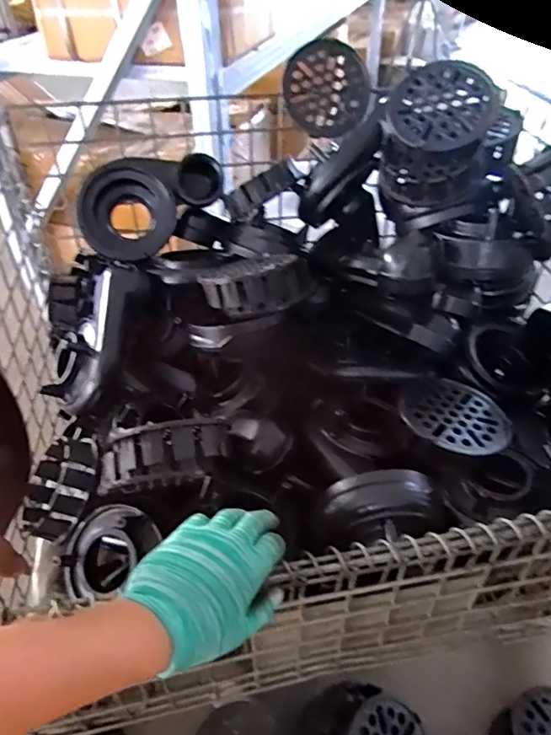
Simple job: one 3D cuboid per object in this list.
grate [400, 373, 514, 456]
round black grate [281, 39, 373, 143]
[{"bbox_3d":[0.222,0.056,0.637,0.129,0.007,0.135,5,35,-4],"label":"grate"},{"bbox_3d":[0.079,-0.412,0.771,0.130,0.125,0.022,22,15,-16],"label":"round black grate"}]

